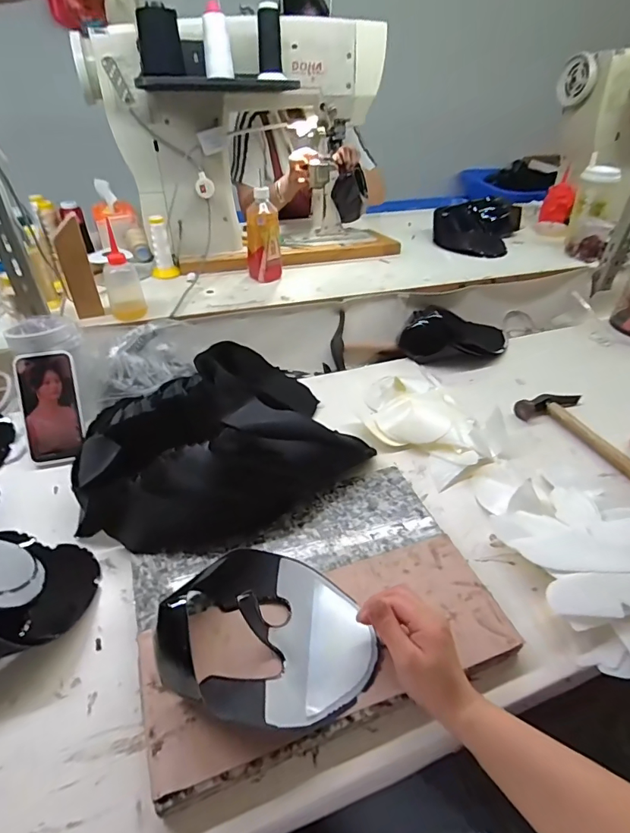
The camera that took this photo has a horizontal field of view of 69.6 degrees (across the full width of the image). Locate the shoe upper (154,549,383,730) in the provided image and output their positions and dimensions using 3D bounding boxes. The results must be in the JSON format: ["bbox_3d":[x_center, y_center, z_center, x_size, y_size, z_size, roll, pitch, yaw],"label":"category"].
[{"bbox_3d":[-0.045,0.211,0.452,0.209,0.067,0.166,9,41,9],"label":"shoe upper"}]

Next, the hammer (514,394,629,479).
[{"bbox_3d":[0.474,0.036,0.757,0.140,0.027,0.235,-14,43,-18],"label":"hammer"}]

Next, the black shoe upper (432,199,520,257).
[{"bbox_3d":[0.435,-0.524,1.232,0.208,0.076,0.247,20,43,20],"label":"black shoe upper"}]

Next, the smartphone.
[{"bbox_3d":[-0.402,-0.014,0.690,0.080,0.166,0.016,-7,0,-11],"label":"smartphone"}]

